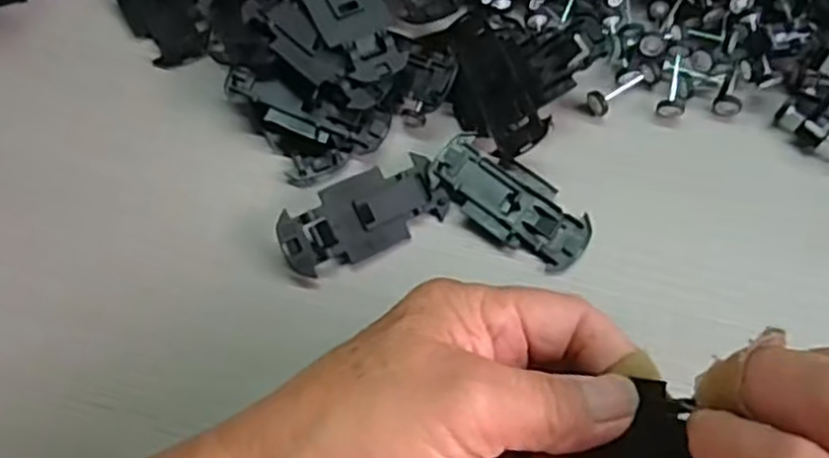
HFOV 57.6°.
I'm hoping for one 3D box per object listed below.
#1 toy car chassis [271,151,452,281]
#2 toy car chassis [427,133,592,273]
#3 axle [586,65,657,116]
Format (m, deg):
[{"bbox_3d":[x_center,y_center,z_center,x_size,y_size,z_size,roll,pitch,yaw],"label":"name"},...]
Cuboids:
[{"bbox_3d":[-0.019,-0.004,0.283,0.063,0.004,0.029,-26,92,-12],"label":"toy car chassis"},{"bbox_3d":[0.037,-0.010,0.288,0.064,0.007,0.029,34,73,14],"label":"toy car chassis"},{"bbox_3d":[0.084,-0.057,0.304,0.031,0.007,0.010,-29,70,-9],"label":"axle"}]

